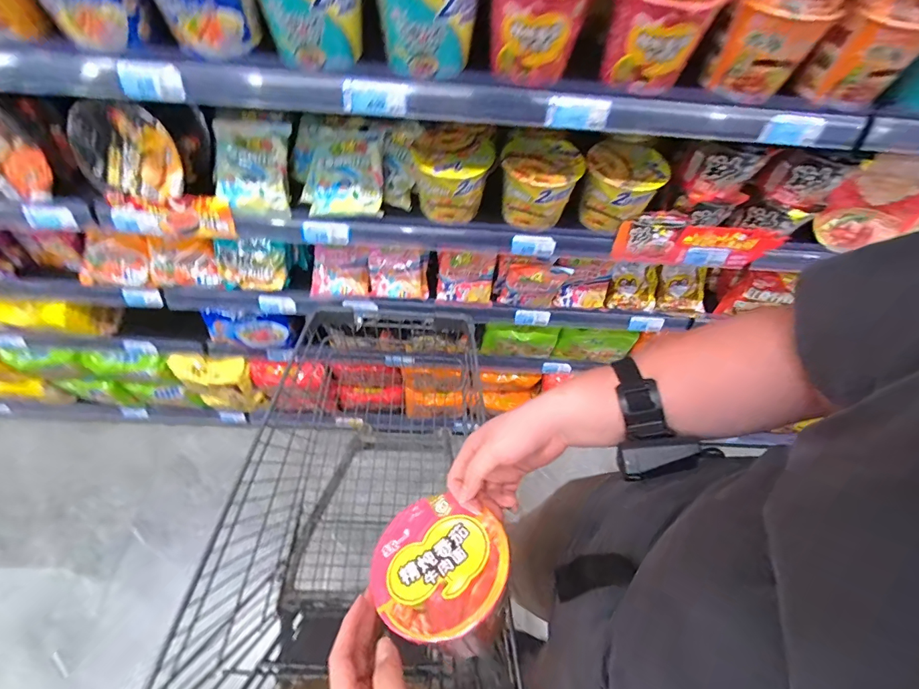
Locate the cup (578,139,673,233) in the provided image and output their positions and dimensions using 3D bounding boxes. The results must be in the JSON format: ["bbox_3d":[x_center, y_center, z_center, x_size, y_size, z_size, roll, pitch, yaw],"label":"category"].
[{"bbox_3d":[0.277,-0.276,0.753,0.129,0.108,0.104,31,61,15],"label":"cup"}]

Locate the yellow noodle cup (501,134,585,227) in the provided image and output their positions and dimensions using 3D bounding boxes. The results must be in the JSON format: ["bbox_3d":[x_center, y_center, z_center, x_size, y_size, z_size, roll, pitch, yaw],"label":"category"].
[{"bbox_3d":[0.136,-0.280,0.754,0.128,0.109,0.126,2,58,-3],"label":"yellow noodle cup"}]

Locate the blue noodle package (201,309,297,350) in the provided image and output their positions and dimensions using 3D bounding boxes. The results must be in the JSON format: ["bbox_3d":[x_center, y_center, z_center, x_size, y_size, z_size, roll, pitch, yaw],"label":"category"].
[{"bbox_3d":[-0.505,-0.039,1.031,0.195,0.131,0.037,3,58,-3],"label":"blue noodle package"}]

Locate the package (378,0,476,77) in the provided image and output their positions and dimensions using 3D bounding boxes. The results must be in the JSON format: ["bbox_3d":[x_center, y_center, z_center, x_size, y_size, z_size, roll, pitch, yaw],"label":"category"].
[{"bbox_3d":[-0.040,-0.389,0.516,0.118,0.112,0.044,3,58,-3],"label":"package"}]

